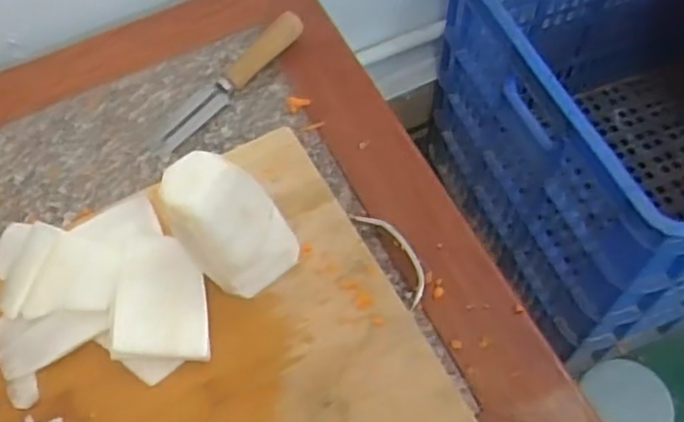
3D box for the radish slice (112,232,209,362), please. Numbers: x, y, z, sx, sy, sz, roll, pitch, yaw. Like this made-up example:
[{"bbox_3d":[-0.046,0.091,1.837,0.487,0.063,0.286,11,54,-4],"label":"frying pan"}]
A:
[{"bbox_3d":[-0.114,0.055,0.442,0.057,0.007,0.080,3,62,-16],"label":"radish slice"}]

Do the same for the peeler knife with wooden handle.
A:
[{"bbox_3d":[-0.092,-0.107,0.558,0.154,0.027,0.027,-40,66,-19],"label":"peeler knife with wooden handle"}]

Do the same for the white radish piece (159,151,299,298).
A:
[{"bbox_3d":[-0.069,0.011,0.428,0.071,0.109,0.047,-32,64,-15],"label":"white radish piece"}]

